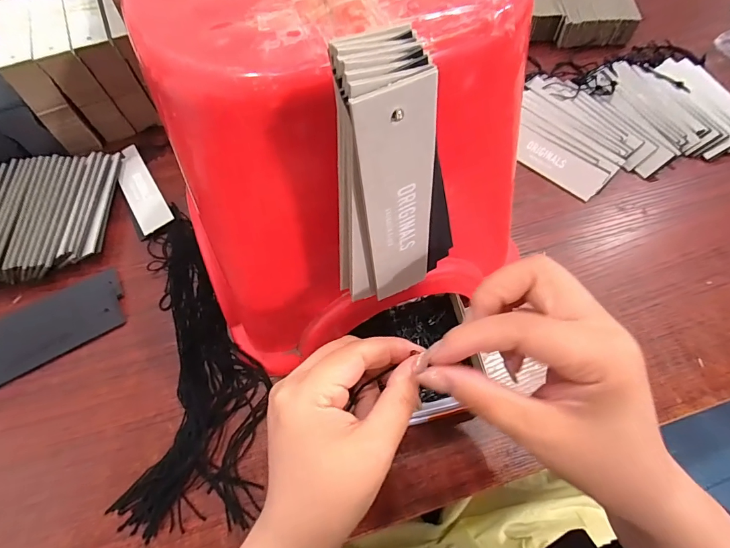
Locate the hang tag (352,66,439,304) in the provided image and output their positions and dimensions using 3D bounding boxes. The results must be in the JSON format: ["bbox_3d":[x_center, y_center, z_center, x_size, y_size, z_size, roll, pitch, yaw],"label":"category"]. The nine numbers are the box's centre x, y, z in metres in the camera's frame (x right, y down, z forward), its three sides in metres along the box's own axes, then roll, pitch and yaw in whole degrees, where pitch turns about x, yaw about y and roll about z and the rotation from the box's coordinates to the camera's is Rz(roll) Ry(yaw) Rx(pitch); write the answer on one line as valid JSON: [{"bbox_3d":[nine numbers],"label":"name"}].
[{"bbox_3d":[0.016,-0.026,0.175,0.032,0.122,0.004,-25,57,-10],"label":"hang tag"}]

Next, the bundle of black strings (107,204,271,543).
[{"bbox_3d":[-0.136,0.056,0.319,0.104,0.011,0.262,-7,64,-3],"label":"bundle of black strings"}]

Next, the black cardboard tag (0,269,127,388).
[{"bbox_3d":[-0.271,0.047,0.329,0.131,0.008,0.057,-30,71,-15],"label":"black cardboard tag"}]

